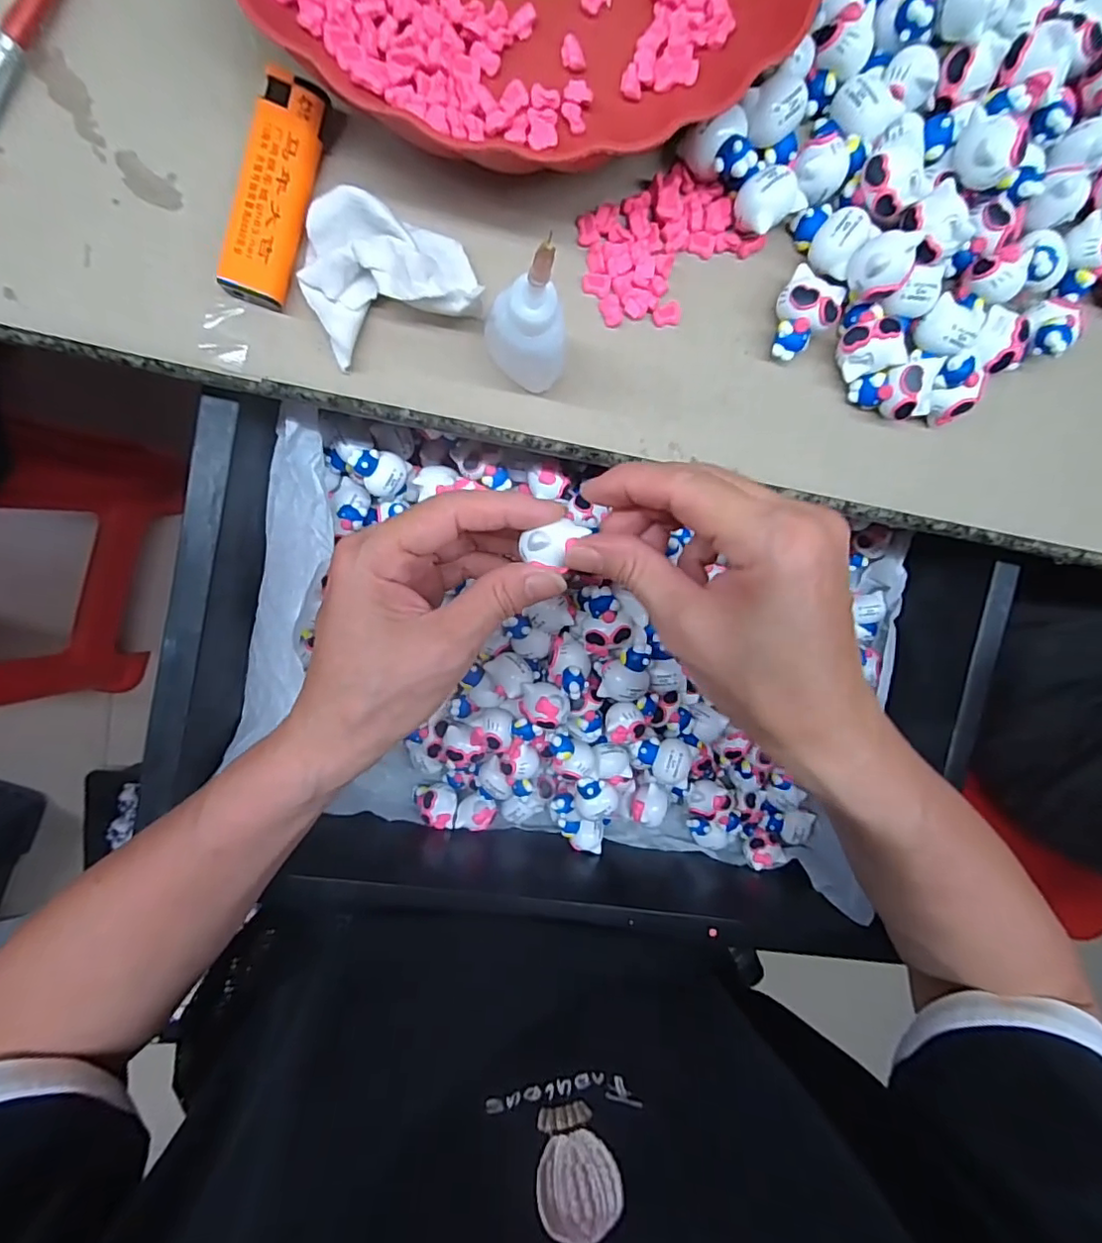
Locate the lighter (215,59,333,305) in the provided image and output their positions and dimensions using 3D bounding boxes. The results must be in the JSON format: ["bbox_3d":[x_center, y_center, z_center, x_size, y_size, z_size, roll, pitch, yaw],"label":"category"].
[{"bbox_3d":[-0.107,-0.166,0.220,0.024,0.011,0.080,15,96,-10],"label":"lighter"}]

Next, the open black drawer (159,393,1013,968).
[{"bbox_3d":[0.028,0.050,0.340,0.442,0.092,0.269,11,97,-10],"label":"open black drawer"}]

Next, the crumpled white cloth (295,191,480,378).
[{"bbox_3d":[-0.067,-0.141,0.226,0.065,0.023,0.055,-23,101,-5],"label":"crumpled white cloth"}]

